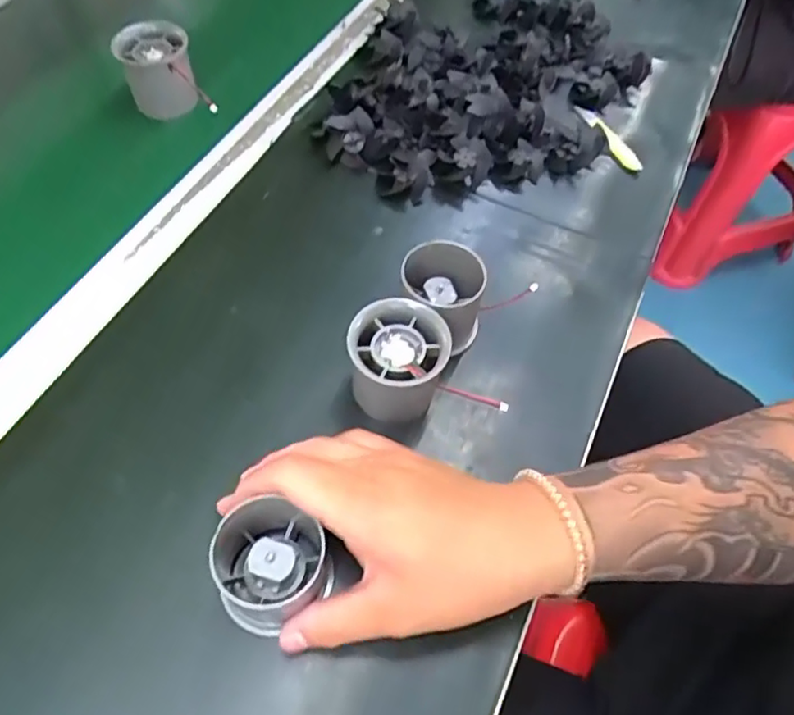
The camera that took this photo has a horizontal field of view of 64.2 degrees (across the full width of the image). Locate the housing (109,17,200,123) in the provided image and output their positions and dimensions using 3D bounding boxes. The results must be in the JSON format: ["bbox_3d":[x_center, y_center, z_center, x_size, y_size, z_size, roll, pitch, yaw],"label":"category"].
[{"bbox_3d":[-0.189,-0.225,0.505,0.052,0.059,0.053,2,57,-2],"label":"housing"}]

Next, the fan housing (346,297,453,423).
[{"bbox_3d":[0.001,0.003,0.365,0.051,0.065,0.054,17,58,7],"label":"fan housing"}]

